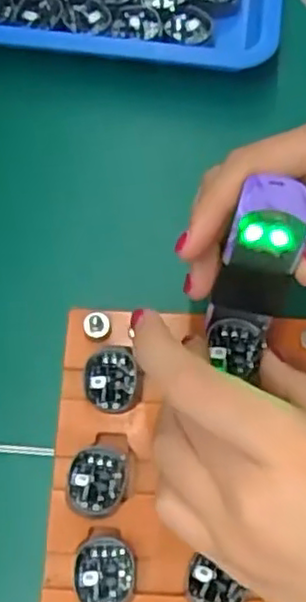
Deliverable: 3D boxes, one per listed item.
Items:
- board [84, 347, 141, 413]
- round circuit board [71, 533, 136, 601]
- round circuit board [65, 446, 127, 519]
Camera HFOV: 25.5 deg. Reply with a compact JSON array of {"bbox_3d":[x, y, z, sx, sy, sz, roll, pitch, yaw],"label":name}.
[{"bbox_3d":[-0.018,0.036,0.307,0.025,0.009,0.028,-7,69,-1],"label":"board"},{"bbox_3d":[-0.020,0.113,0.281,0.024,0.009,0.028,-5,69,0],"label":"round circuit board"},{"bbox_3d":[-0.025,0.077,0.291,0.025,0.012,0.030,-4,69,1],"label":"round circuit board"}]

